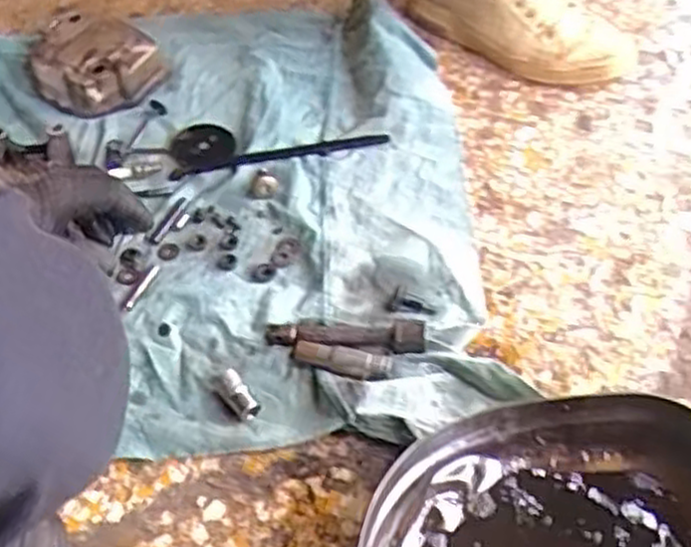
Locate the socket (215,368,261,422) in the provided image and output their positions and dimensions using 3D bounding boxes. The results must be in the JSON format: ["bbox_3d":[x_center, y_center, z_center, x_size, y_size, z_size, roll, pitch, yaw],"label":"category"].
[{"bbox_3d":[-0.083,0.093,0.604,0.018,0.019,0.042,-34,58,-21],"label":"socket"}]

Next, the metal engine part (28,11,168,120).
[{"bbox_3d":[-0.271,-0.225,0.838,0.141,0.052,0.114,25,58,20],"label":"metal engine part"}]

